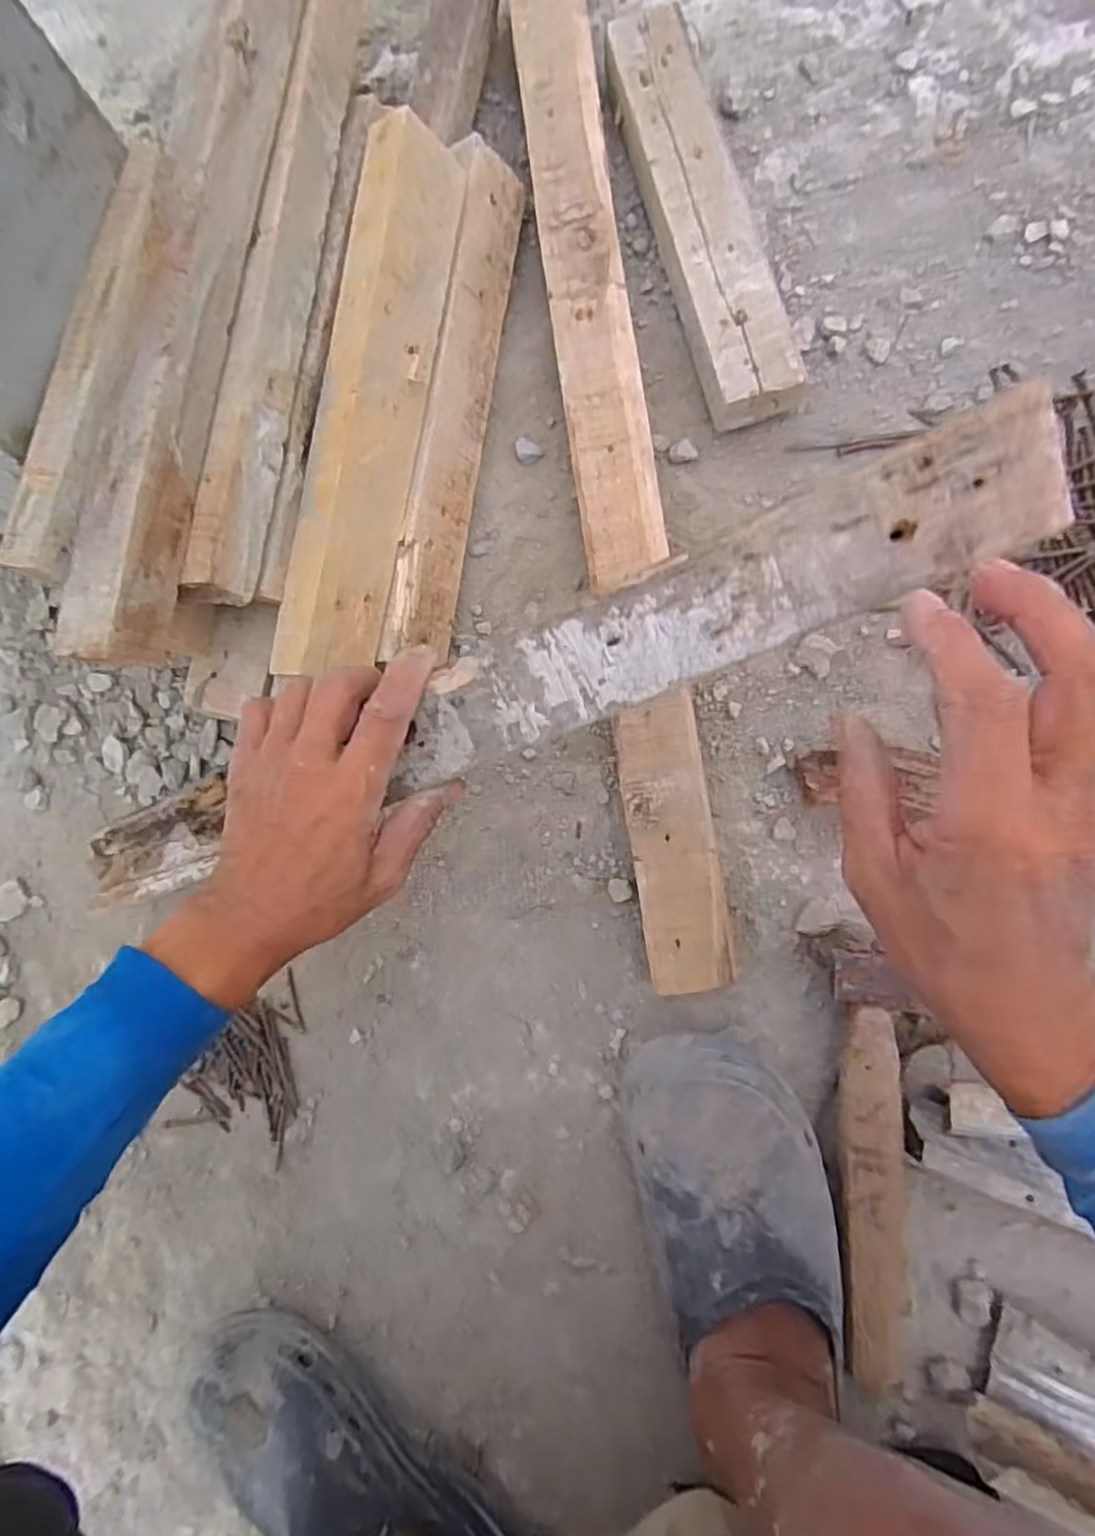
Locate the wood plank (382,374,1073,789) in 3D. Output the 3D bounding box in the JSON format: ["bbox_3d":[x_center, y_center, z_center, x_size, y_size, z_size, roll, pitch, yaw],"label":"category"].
[{"bbox_3d":[0.054,-0.060,0.308,0.296,0.020,0.051,-22,83,22],"label":"wood plank"}]

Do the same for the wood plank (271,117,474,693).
[{"bbox_3d":[-0.111,-0.228,0.456,0.034,0.061,0.337,12,92,44],"label":"wood plank"}]

